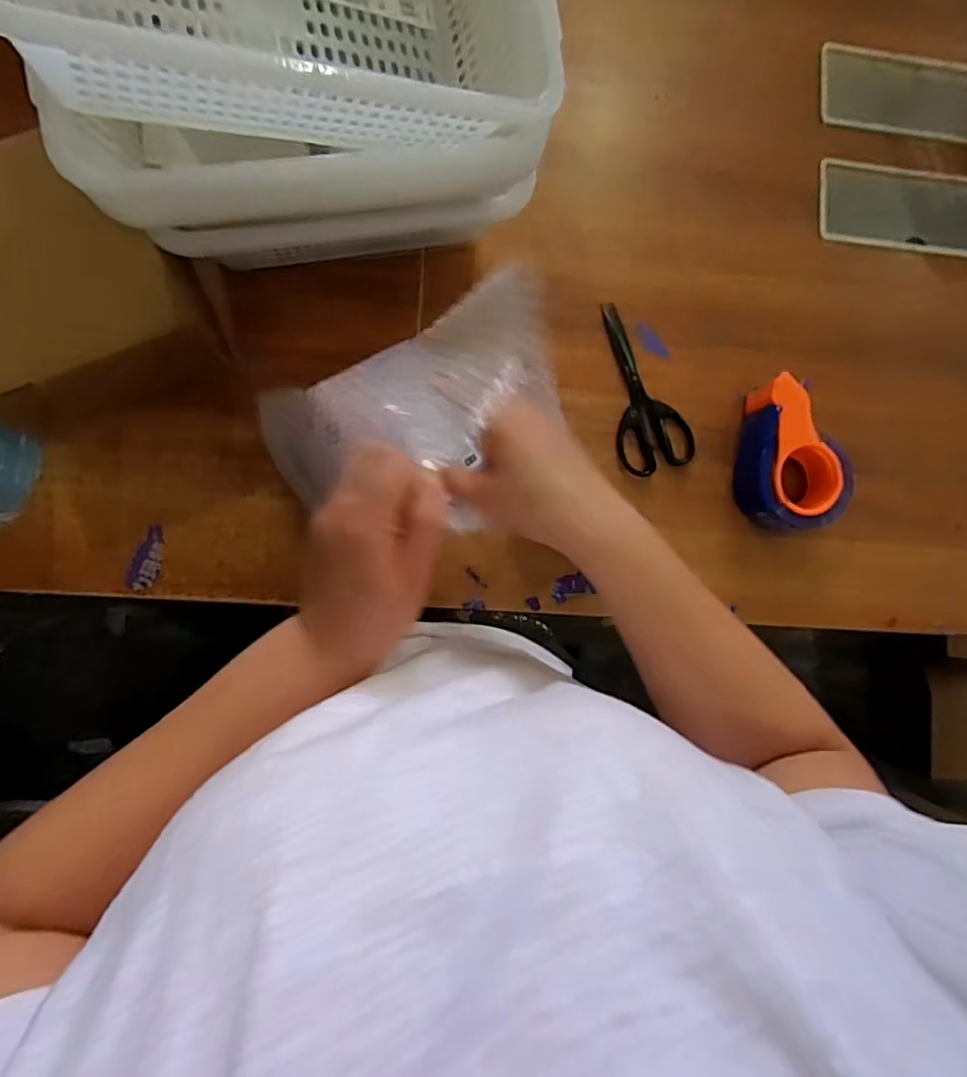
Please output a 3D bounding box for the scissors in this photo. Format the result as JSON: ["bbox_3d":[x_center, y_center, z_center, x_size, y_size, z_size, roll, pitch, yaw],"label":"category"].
[{"bbox_3d":[0.182,-0.171,0.666,0.083,0.010,0.193,-9,87,-8],"label":"scissors"}]

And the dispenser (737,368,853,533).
[{"bbox_3d":[0.346,-0.090,0.648,0.106,0.078,0.160,6,85,-7],"label":"dispenser"}]

